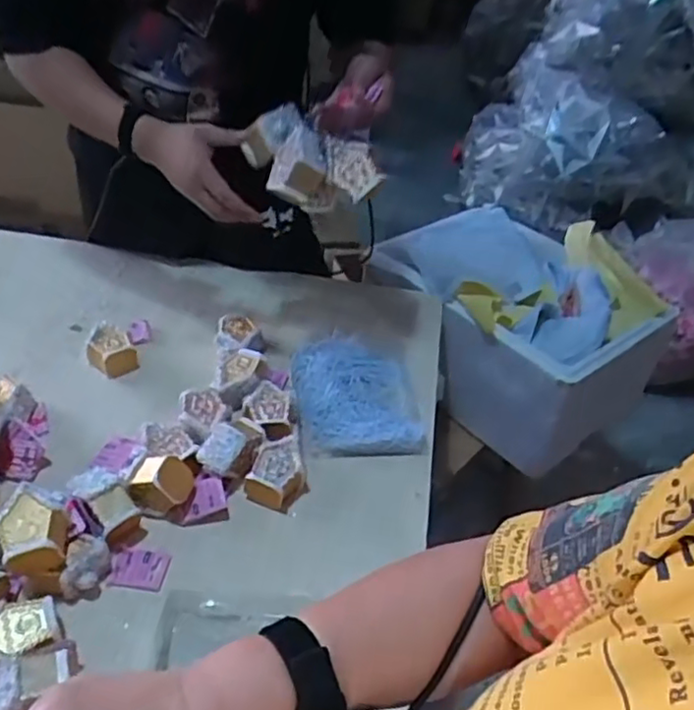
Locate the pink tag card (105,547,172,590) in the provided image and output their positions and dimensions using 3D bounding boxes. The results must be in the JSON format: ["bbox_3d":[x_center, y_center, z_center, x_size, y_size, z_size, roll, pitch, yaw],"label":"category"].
[{"bbox_3d":[-0.230,0.236,0.729,0.059,0.006,0.044,10,55,0],"label":"pink tag card"}]

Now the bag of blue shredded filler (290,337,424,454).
[{"bbox_3d":[0.014,0.051,0.961,0.175,0.035,0.218,0,40,-8],"label":"bag of blue shredded filler"}]

